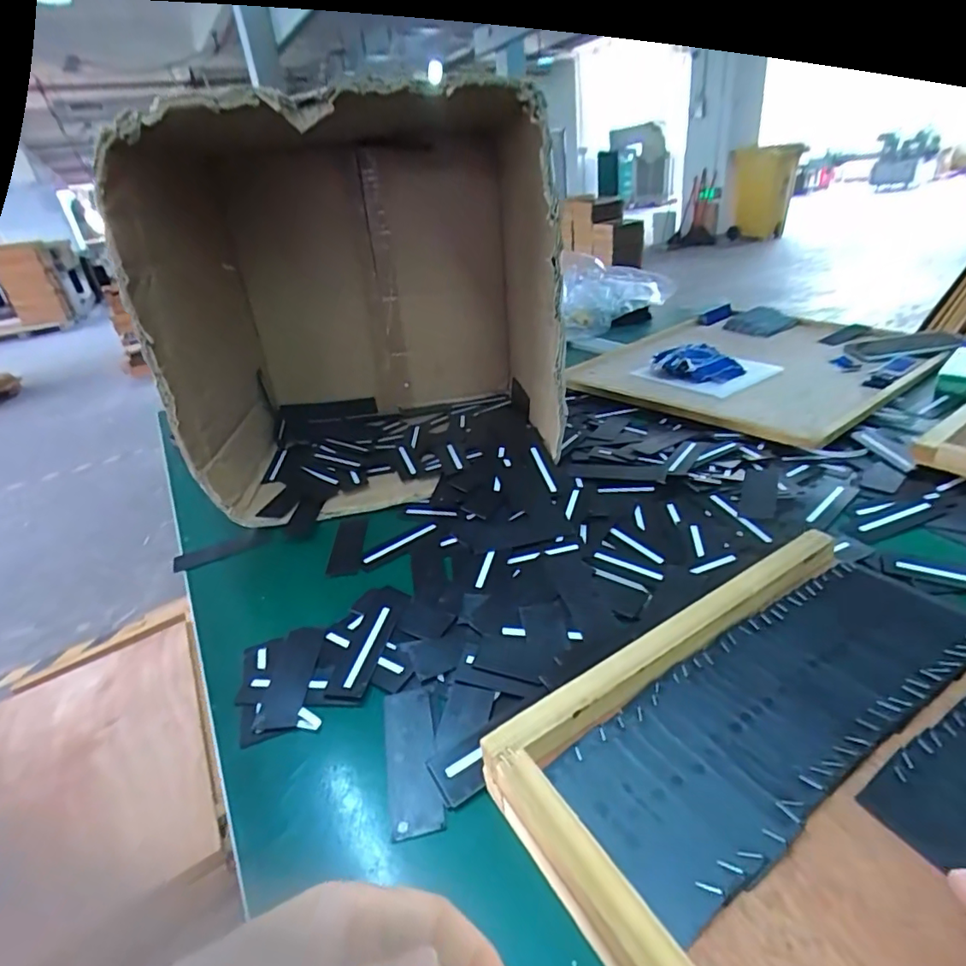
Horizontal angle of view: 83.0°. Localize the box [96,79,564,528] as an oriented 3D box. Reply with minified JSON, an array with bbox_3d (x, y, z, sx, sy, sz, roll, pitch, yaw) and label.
[{"bbox_3d":[-0.137,-0.223,0.658,0.387,0.363,0.372,-9,29,-2],"label":"box"}]

